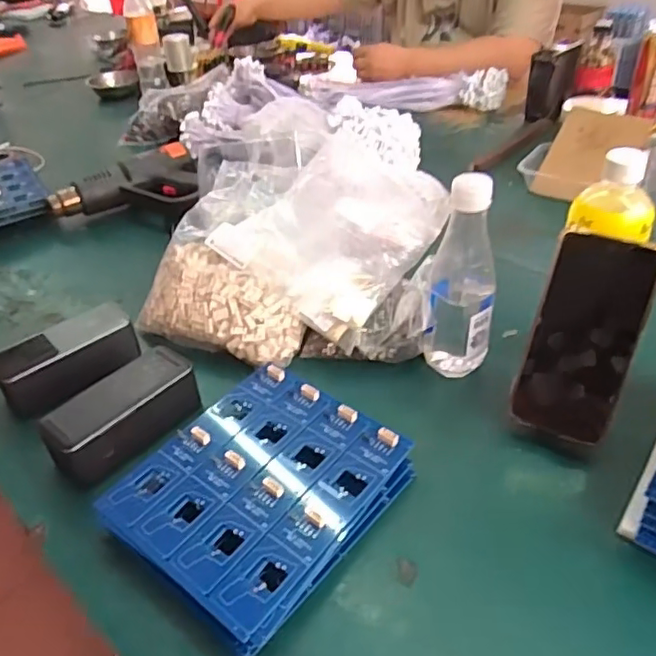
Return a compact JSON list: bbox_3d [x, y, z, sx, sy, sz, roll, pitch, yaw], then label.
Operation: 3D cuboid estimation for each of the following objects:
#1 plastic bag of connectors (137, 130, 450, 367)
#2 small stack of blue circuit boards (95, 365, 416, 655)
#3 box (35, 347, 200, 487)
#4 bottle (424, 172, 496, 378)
[{"bbox_3d":[-0.020,-0.119,0.703,0.299,0.113,0.366,6,39,13],"label":"plastic bag of connectors"},{"bbox_3d":[-0.054,0.128,0.466,0.172,0.042,0.195,25,46,32],"label":"small stack of blue circuit boards"},{"bbox_3d":[-0.185,0.077,0.531,0.058,0.054,0.133,25,47,33],"label":"box"},{"bbox_3d":[0.122,-0.045,0.539,0.063,0.190,0.063,6,39,13],"label":"bottle"}]

